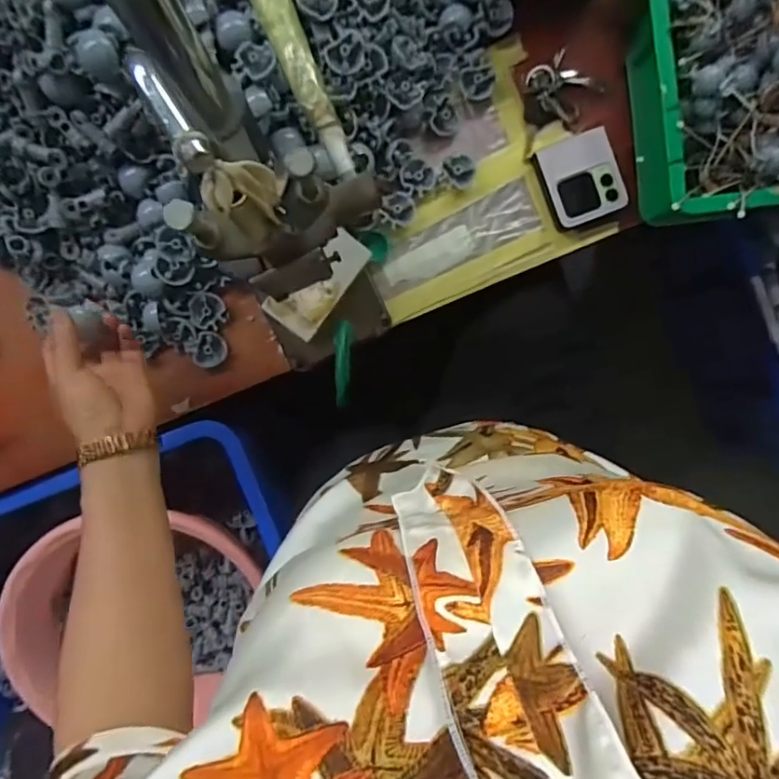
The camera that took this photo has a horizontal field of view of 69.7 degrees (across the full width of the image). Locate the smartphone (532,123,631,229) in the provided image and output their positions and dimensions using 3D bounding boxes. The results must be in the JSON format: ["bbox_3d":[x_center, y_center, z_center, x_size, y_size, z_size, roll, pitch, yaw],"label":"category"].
[{"bbox_3d":[0.198,-0.217,0.580,0.077,0.021,0.086,-21,91,0],"label":"smartphone"}]

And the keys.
[{"bbox_3d":[0.179,-0.316,0.576,0.070,0.013,0.057,44,91,-1],"label":"keys"}]

